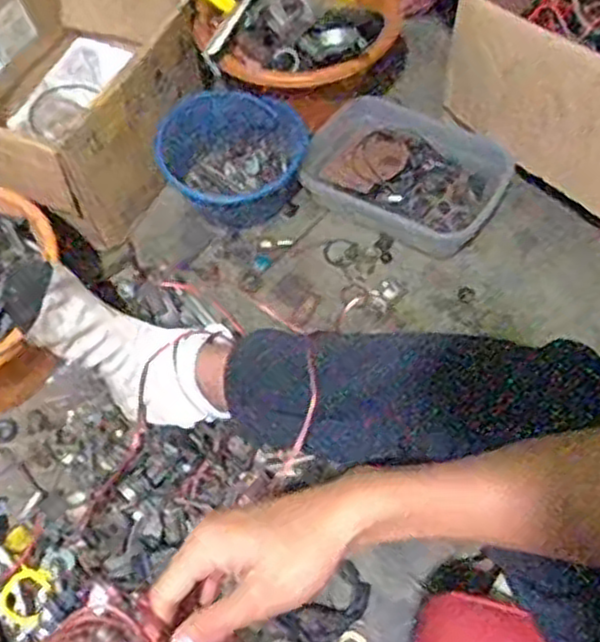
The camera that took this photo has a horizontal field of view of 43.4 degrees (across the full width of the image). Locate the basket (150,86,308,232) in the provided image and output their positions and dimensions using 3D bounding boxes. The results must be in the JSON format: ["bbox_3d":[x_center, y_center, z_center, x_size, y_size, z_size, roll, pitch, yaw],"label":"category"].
[{"bbox_3d":[-0.090,-0.205,0.988,0.182,0.089,0.165,7,61,5],"label":"basket"}]

